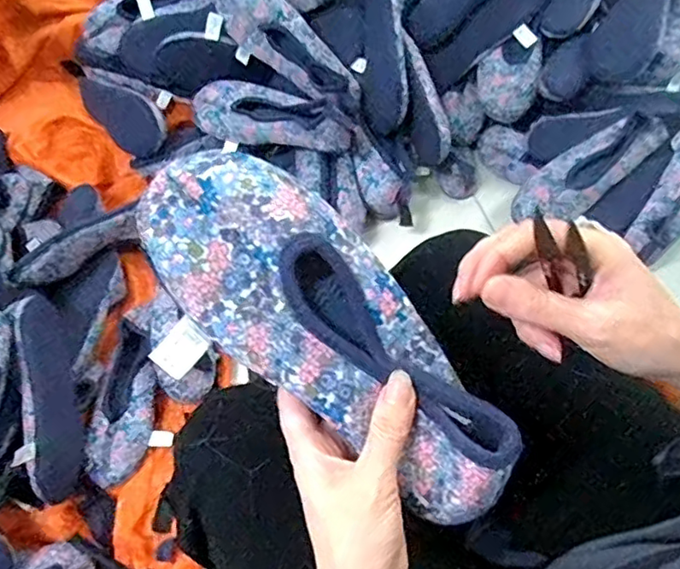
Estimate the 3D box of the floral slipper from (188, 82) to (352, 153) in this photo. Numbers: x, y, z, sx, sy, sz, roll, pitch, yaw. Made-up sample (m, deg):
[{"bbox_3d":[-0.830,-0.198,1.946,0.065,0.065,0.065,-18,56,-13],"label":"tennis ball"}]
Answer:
[{"bbox_3d":[-0.108,-0.260,0.939,0.262,0.066,0.084,13,68,6],"label":"floral slipper"}]

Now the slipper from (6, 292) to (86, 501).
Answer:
[{"bbox_3d":[-0.394,0.151,0.780,0.049,0.088,0.254,-10,85,20],"label":"slipper"}]

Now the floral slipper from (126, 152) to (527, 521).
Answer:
[{"bbox_3d":[-0.002,0.023,0.318,0.241,0.047,0.090,44,74,-3],"label":"floral slipper"}]

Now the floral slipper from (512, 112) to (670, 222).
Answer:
[{"bbox_3d":[0.376,-0.172,0.907,0.243,0.044,0.089,-38,73,3],"label":"floral slipper"}]

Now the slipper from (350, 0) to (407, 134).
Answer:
[{"bbox_3d":[0.068,-0.386,0.955,0.094,0.052,0.286,-6,89,36],"label":"slipper"}]

